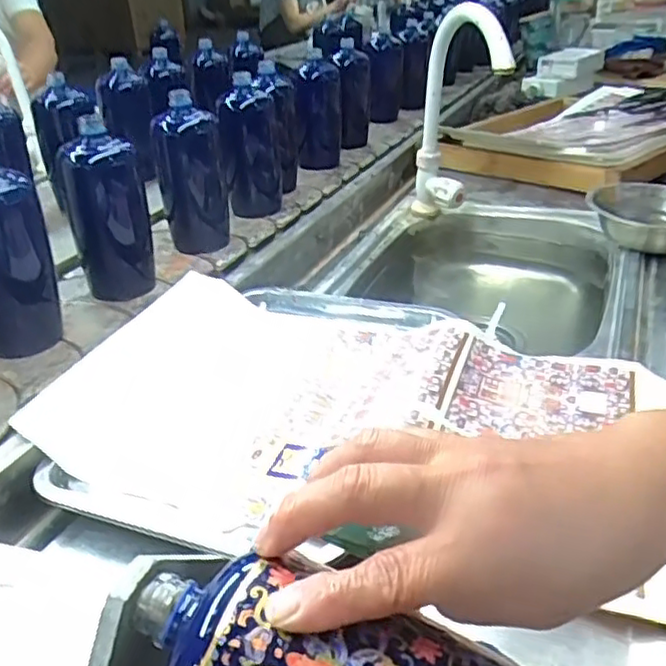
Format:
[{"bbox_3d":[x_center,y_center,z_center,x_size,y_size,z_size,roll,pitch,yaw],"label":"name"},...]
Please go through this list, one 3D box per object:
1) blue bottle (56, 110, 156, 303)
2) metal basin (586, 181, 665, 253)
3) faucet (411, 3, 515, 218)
[{"bbox_3d":[-0.250,-0.130,0.727,0.057,0.176,0.068,14,33,25],"label":"blue bottle"},{"bbox_3d":[0.407,-0.142,0.838,0.159,0.048,0.152,7,31,14],"label":"metal basin"},{"bbox_3d":[0.157,-0.287,0.895,0.052,0.324,0.133,-12,55,-18],"label":"faucet"}]

